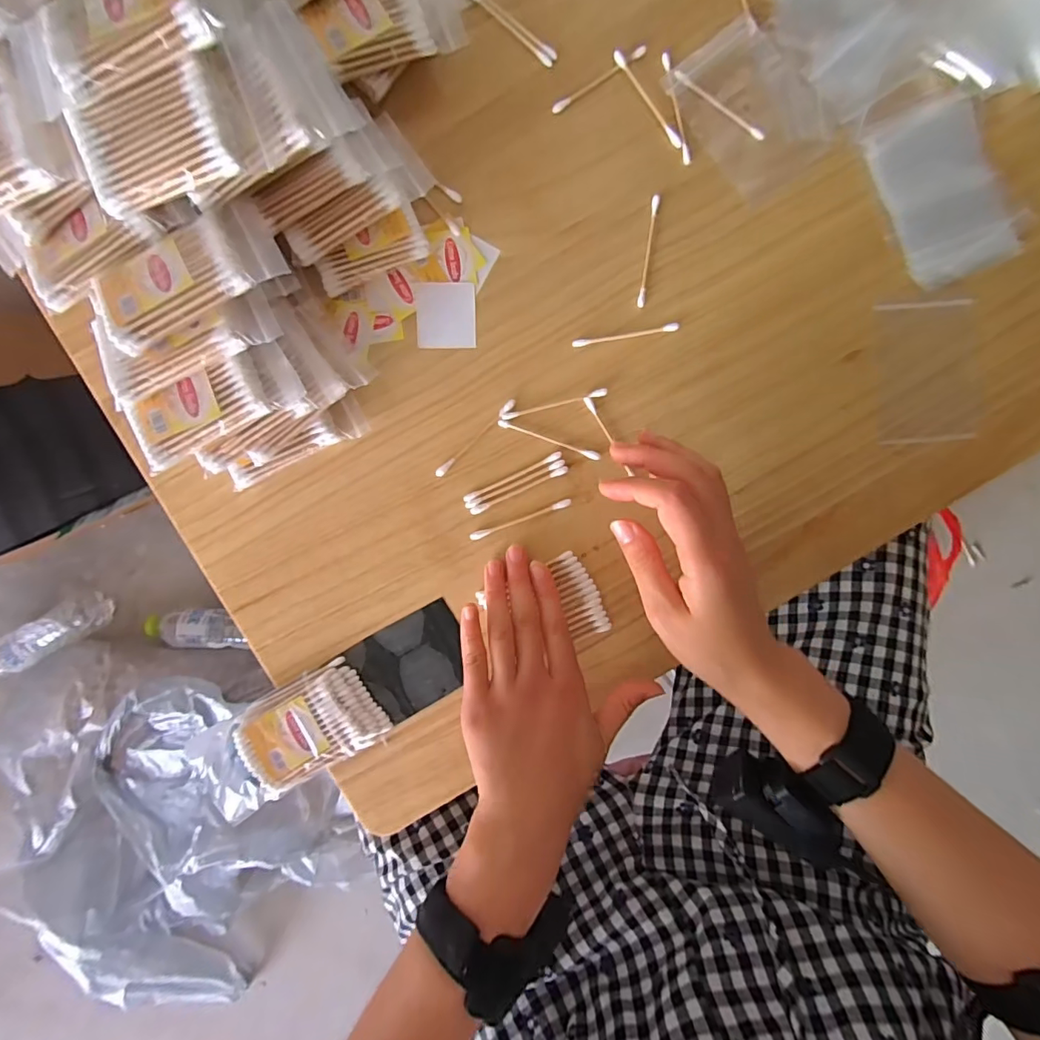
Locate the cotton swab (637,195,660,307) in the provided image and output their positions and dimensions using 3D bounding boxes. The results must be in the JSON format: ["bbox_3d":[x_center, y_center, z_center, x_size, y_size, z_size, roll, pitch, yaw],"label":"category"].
[{"bbox_3d":[0.086,-0.179,0.340,0.005,0.004,0.072,8,92,-2],"label":"cotton swab"}]

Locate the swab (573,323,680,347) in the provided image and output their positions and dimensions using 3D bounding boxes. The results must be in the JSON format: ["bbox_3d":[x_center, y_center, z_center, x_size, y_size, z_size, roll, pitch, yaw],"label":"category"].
[{"bbox_3d":[0.071,-0.124,0.342,0.071,0.004,0.005,-10,93,-1],"label":"swab"}]

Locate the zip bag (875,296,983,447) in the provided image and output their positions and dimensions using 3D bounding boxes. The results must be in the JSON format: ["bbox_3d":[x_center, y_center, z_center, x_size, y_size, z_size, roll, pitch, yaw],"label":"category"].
[{"bbox_3d":[0.280,-0.102,0.352,0.072,0.004,0.097,-3,93,-1],"label":"zip bag"}]

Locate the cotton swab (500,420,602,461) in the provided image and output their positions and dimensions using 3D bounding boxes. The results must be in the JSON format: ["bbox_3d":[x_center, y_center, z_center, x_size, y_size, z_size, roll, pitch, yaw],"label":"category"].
[{"bbox_3d":[0.020,-0.053,0.343,0.071,0.004,0.005,19,92,-2],"label":"cotton swab"}]

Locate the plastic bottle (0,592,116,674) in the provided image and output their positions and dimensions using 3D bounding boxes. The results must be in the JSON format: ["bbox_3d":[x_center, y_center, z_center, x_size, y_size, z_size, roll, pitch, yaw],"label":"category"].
[{"bbox_3d":[-0.777,0.193,0.833,0.219,0.066,0.064,-32,93,0],"label":"plastic bottle"}]

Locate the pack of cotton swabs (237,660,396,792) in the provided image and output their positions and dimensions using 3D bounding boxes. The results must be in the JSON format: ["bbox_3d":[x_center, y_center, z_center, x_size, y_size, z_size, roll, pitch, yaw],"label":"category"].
[{"bbox_3d":[-0.141,0.137,0.344,0.088,0.017,0.060,-29,93,0],"label":"pack of cotton swabs"}]

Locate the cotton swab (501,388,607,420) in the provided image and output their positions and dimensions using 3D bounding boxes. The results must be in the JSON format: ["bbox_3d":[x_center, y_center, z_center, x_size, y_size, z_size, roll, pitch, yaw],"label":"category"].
[{"bbox_3d":[0.023,-0.077,0.342,0.071,0.005,0.005,-14,93,-1],"label":"cotton swab"}]

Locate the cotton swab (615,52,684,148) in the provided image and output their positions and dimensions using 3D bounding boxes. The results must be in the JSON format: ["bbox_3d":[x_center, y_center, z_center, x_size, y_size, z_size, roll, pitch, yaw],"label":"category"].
[{"bbox_3d":[0.084,-0.272,0.330,0.008,0.005,0.070,-36,93,0],"label":"cotton swab"}]

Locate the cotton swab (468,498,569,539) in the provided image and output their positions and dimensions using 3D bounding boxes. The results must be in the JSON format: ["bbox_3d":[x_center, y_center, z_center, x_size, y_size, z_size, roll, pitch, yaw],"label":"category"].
[{"bbox_3d":[0.001,0.000,0.345,0.071,0.004,0.005,-20,93,-1],"label":"cotton swab"}]

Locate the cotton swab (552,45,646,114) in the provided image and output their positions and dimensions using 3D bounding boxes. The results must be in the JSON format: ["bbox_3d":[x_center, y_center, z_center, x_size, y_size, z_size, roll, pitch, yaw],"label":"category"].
[{"bbox_3d":[0.051,-0.285,0.332,0.070,0.004,0.006,-33,93,0],"label":"cotton swab"}]

